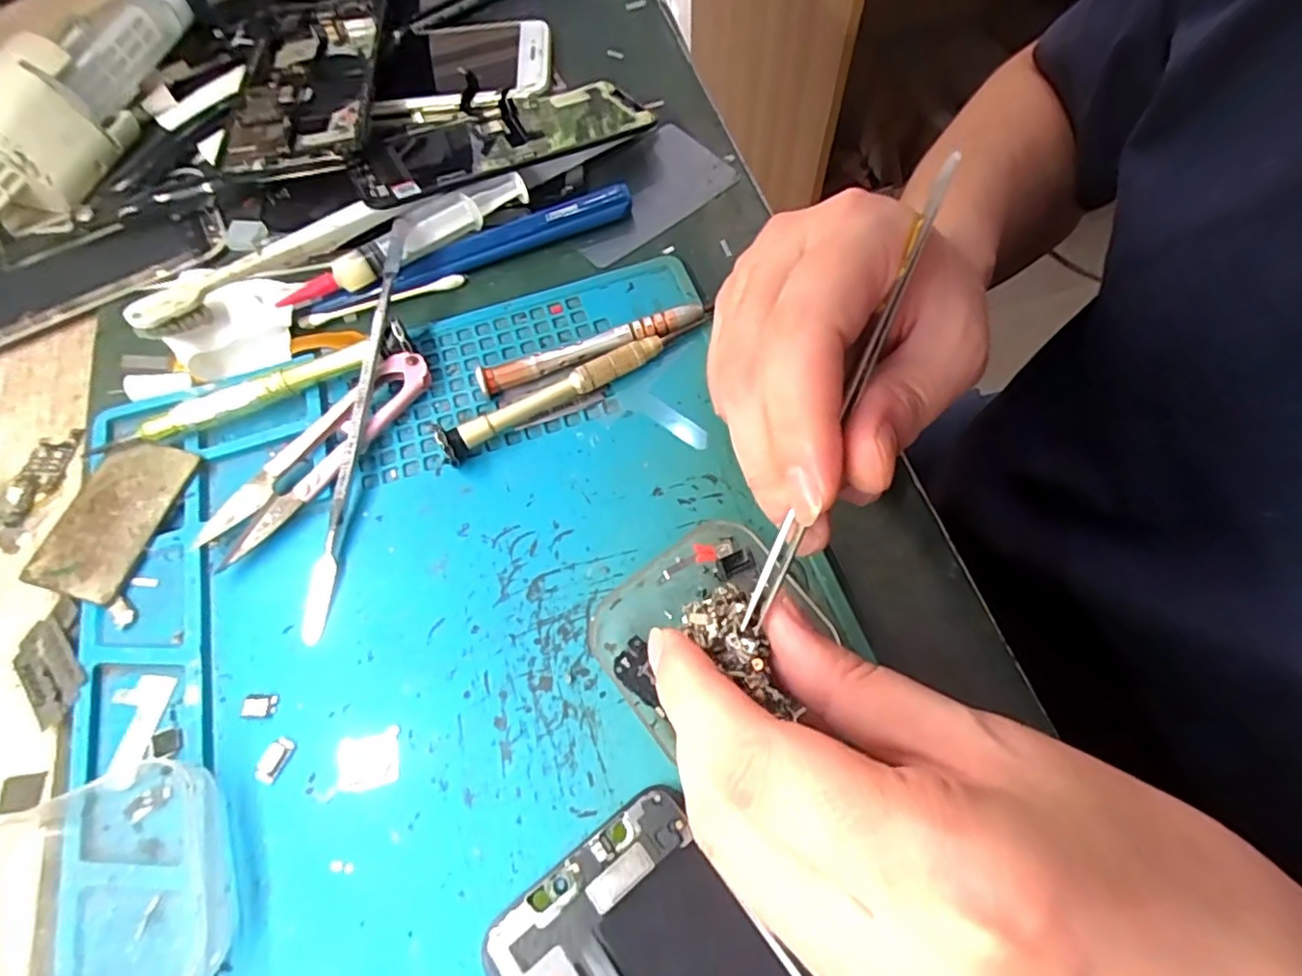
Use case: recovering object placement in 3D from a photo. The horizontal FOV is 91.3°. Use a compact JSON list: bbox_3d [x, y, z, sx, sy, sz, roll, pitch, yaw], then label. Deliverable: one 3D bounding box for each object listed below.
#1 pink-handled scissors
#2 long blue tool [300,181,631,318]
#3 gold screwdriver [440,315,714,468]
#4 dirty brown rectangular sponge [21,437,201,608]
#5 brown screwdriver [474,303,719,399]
[{"bbox_3d":[-0.123,-0.014,0.240,0.022,0.010,0.099,34,70,18],"label":"pink-handled scissors"},{"bbox_3d":[-0.079,-0.105,0.282,0.147,0.012,0.014,-24,65,-9],"label":"long blue tool"},{"bbox_3d":[-0.027,-0.040,0.247,0.113,0.012,0.012,-27,66,-10],"label":"gold screwdriver"},{"bbox_3d":[-0.194,0.011,0.233,0.034,0.007,0.059,13,65,9],"label":"dirty brown rectangular sponge"},{"bbox_3d":[-0.021,-0.056,0.255,0.096,0.011,0.008,-20,65,-7],"label":"brown screwdriver"}]

